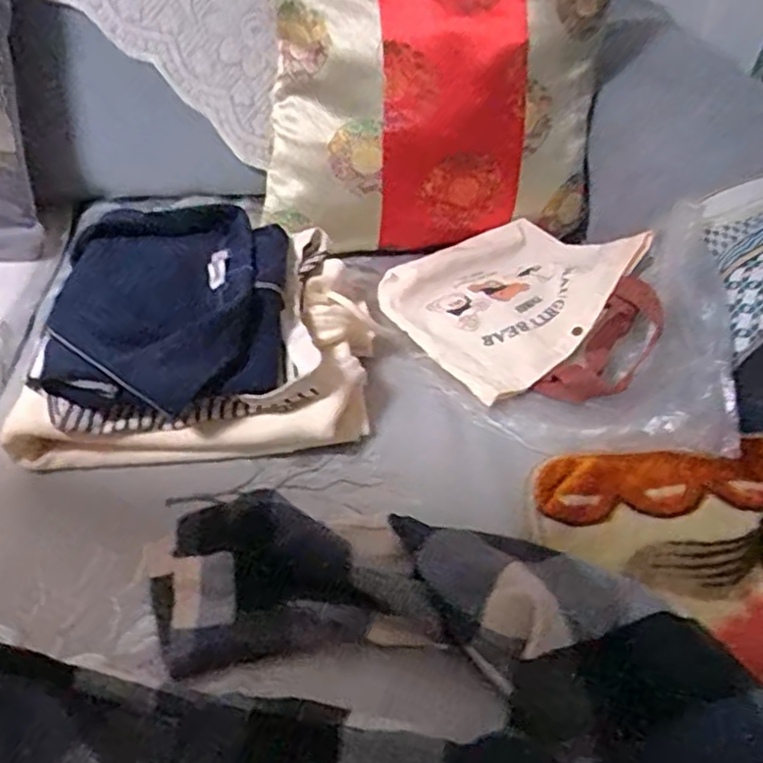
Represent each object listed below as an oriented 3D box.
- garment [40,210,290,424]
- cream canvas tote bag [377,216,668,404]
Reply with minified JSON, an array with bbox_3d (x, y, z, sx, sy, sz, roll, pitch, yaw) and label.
[{"bbox_3d":[-0.195,-0.077,0.667,0.204,0.058,0.252,-2,41,-3],"label":"garment"},{"bbox_3d":[0.163,-0.099,0.770,0.263,0.072,0.307,-26,48,-27],"label":"cream canvas tote bag"}]

